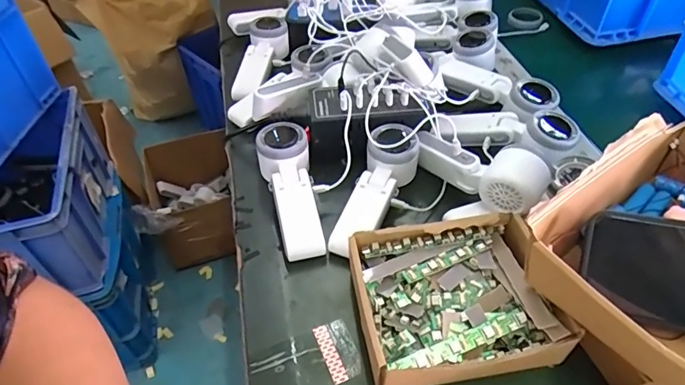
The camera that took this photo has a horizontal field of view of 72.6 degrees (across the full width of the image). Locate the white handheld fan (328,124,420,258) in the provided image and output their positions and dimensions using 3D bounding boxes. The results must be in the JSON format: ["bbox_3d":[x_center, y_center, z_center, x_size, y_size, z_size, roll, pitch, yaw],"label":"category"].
[{"bbox_3d":[0.035,-0.005,0.510,0.057,0.060,0.170,20,64,22],"label":"white handheld fan"}]

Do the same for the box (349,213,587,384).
[{"bbox_3d":[0.100,0.095,0.414,0.165,0.058,0.132,-7,46,-4],"label":"box"}]

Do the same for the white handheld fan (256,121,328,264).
[{"bbox_3d":[-0.056,-0.006,0.510,0.058,0.038,0.166,-12,66,-8],"label":"white handheld fan"}]

